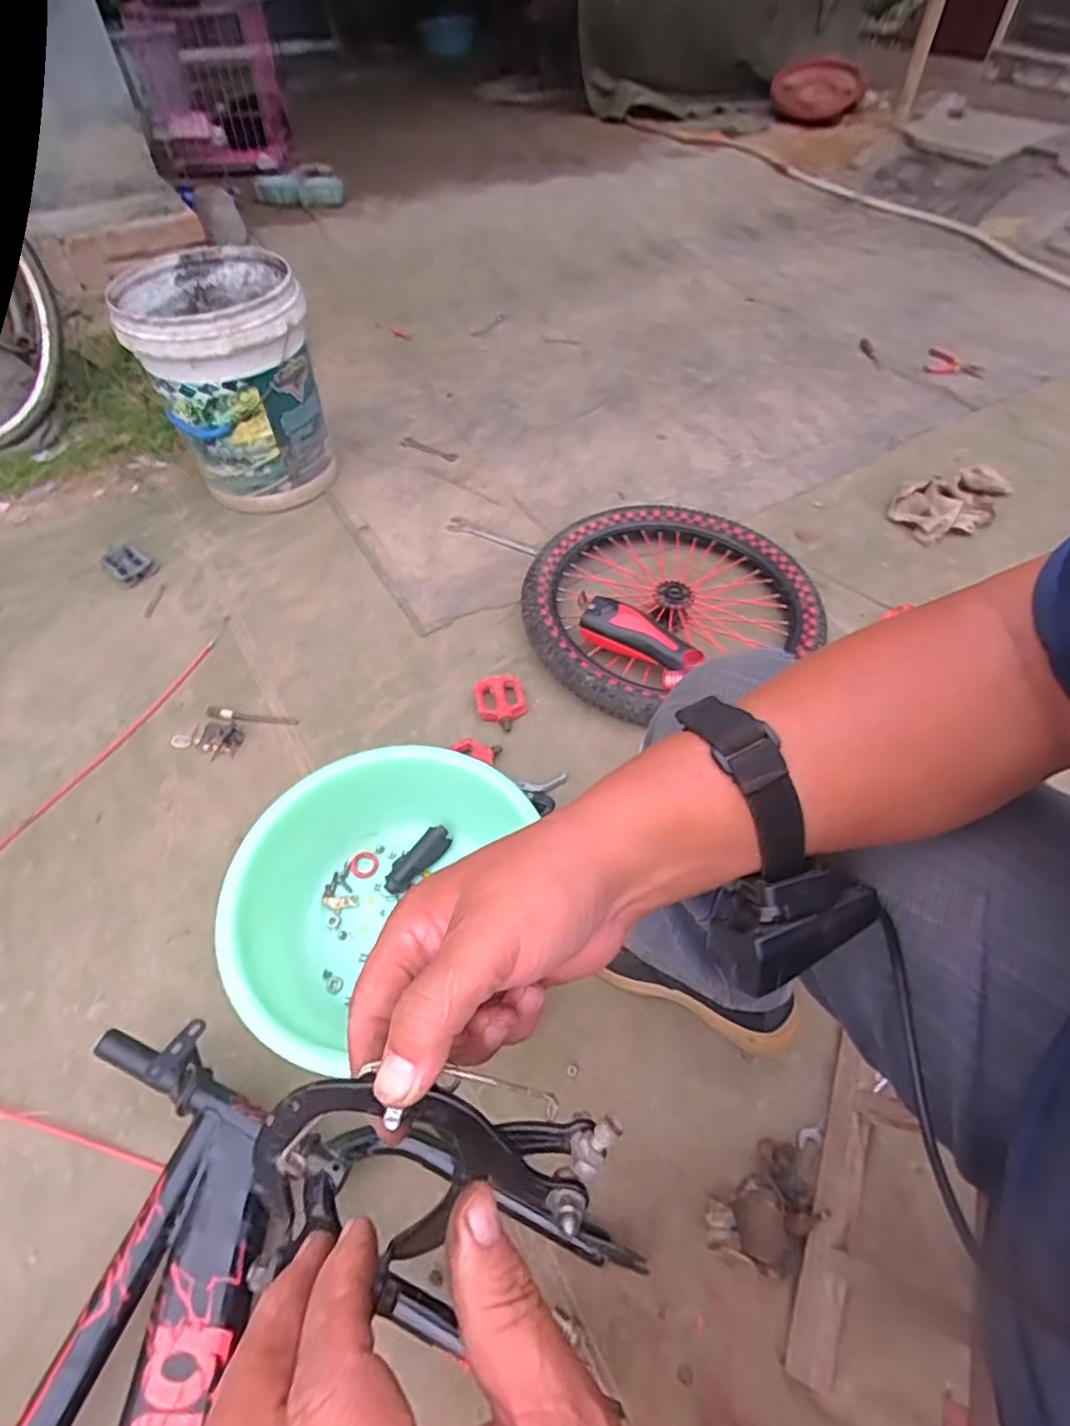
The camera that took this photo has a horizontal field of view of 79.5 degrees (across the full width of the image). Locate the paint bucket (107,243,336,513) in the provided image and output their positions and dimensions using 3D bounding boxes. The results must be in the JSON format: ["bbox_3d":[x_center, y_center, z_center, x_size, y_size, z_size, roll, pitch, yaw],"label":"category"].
[{"bbox_3d":[-0.575,-0.618,1.249,0.292,0.375,0.295,-21,56,-18],"label":"paint bucket"}]

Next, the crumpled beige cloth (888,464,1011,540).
[{"bbox_3d":[0.801,-0.409,1.226,0.243,0.063,0.152,-26,57,-19],"label":"crumpled beige cloth"}]

